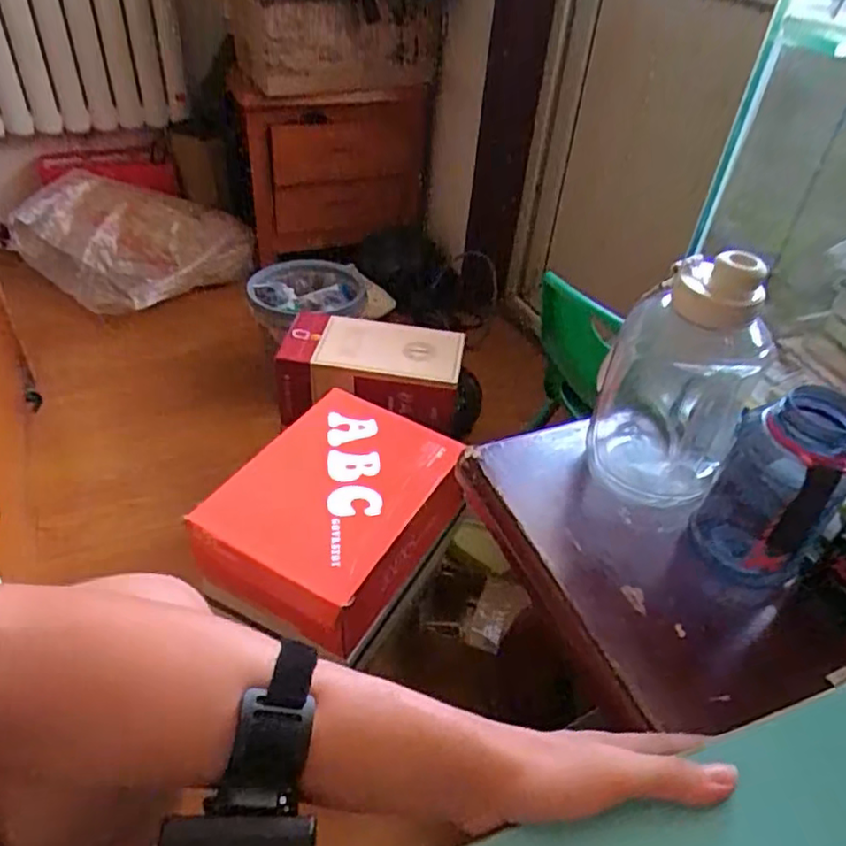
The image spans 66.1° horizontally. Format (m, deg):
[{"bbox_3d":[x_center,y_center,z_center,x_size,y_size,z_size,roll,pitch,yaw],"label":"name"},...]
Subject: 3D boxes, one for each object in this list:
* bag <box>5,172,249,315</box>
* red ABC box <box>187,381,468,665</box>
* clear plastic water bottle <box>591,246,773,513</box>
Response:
[{"bbox_3d":[-0.748,-0.445,1.664,0.509,0.242,0.231,10,41,5],"label":"bag"},{"bbox_3d":[-0.106,0.121,0.843,0.234,0.127,0.311,19,43,15],"label":"red ABC box"},{"bbox_3d":[0.232,-0.047,0.597,0.119,0.231,0.114,19,43,15],"label":"clear plastic water bottle"}]

